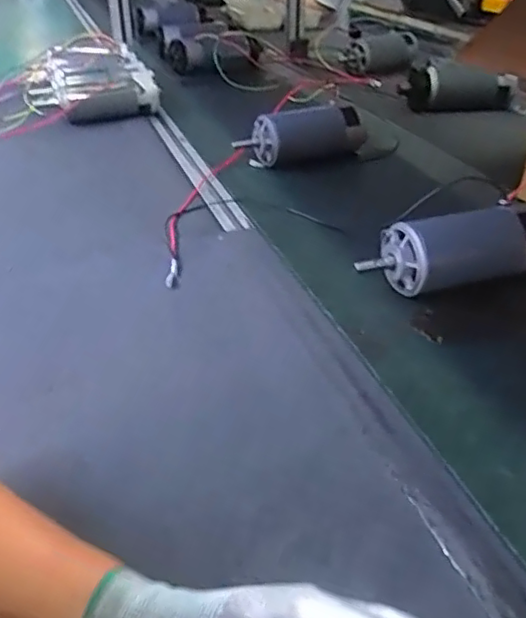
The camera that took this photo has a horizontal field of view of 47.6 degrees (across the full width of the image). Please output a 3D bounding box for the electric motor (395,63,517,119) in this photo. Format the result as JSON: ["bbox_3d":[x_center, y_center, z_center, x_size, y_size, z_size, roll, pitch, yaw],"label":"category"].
[{"bbox_3d":[0.382,-0.436,1.189,0.213,0.077,0.088,16,38,23],"label":"electric motor"}]

